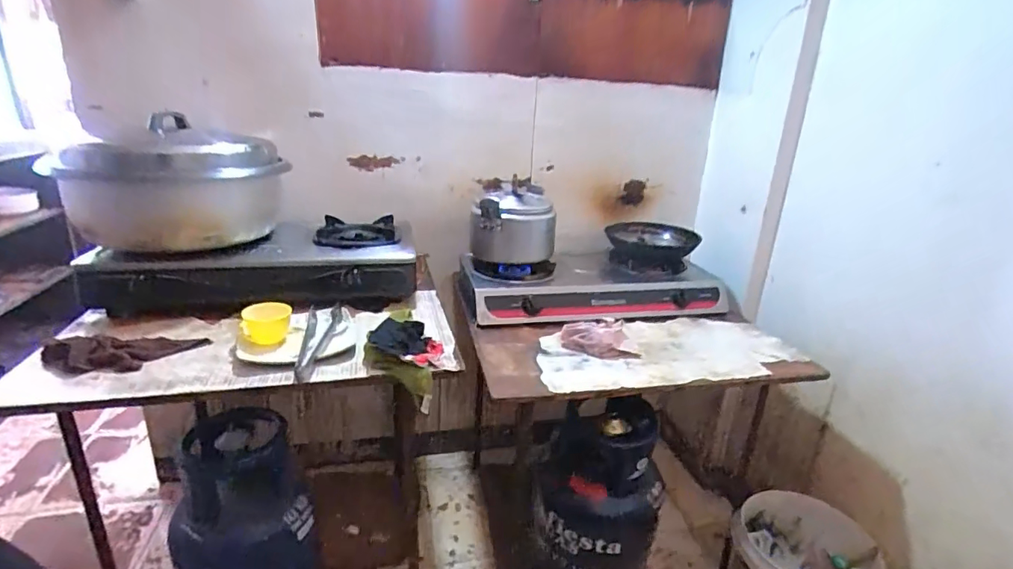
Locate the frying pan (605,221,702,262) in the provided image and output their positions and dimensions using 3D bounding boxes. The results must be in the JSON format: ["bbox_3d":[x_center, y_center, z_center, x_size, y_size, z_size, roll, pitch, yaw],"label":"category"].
[{"bbox_3d":[0.451,-0.139,1.591,0.259,0.057,0.237,3,20,0],"label":"frying pan"}]

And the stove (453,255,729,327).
[{"bbox_3d":[0.227,-0.015,1.470,0.710,0.087,0.368,-1,20,-12],"label":"stove"}]

